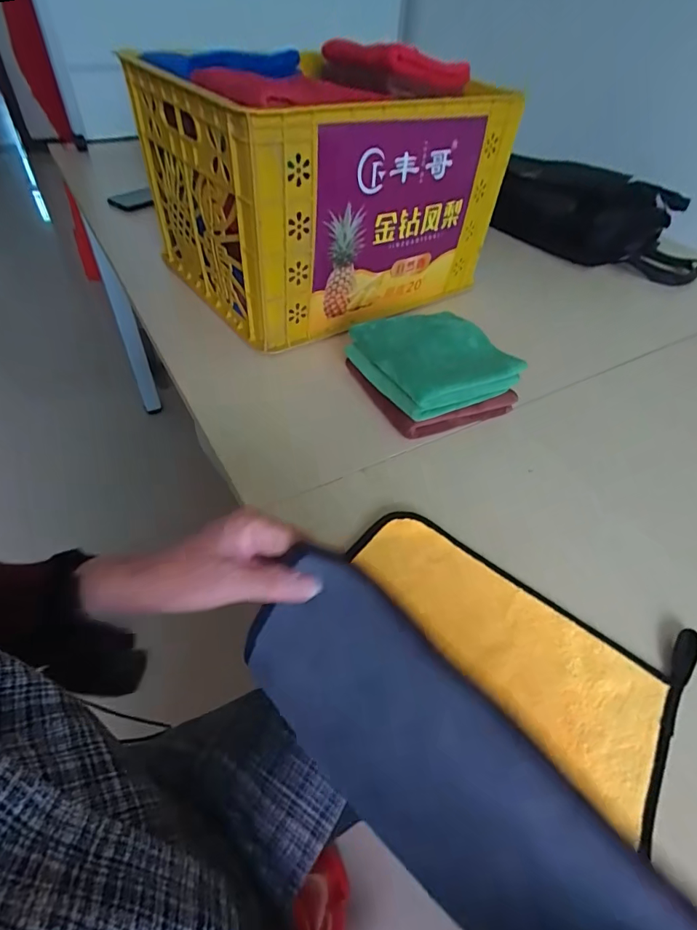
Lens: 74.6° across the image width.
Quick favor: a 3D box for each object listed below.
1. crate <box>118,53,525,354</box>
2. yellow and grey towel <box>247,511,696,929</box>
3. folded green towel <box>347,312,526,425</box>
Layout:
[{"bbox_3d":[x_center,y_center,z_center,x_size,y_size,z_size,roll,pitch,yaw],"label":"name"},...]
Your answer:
[{"bbox_3d":[-0.042,-0.449,0.754,0.452,0.281,0.368,-30,55,-29],"label":"crate"},{"bbox_3d":[0.101,0.124,0.310,0.273,0.159,0.238,31,52,23],"label":"yellow and grey towel"},{"bbox_3d":[0.106,-0.141,0.579,0.161,0.052,0.164,-22,52,-23],"label":"folded green towel"}]

